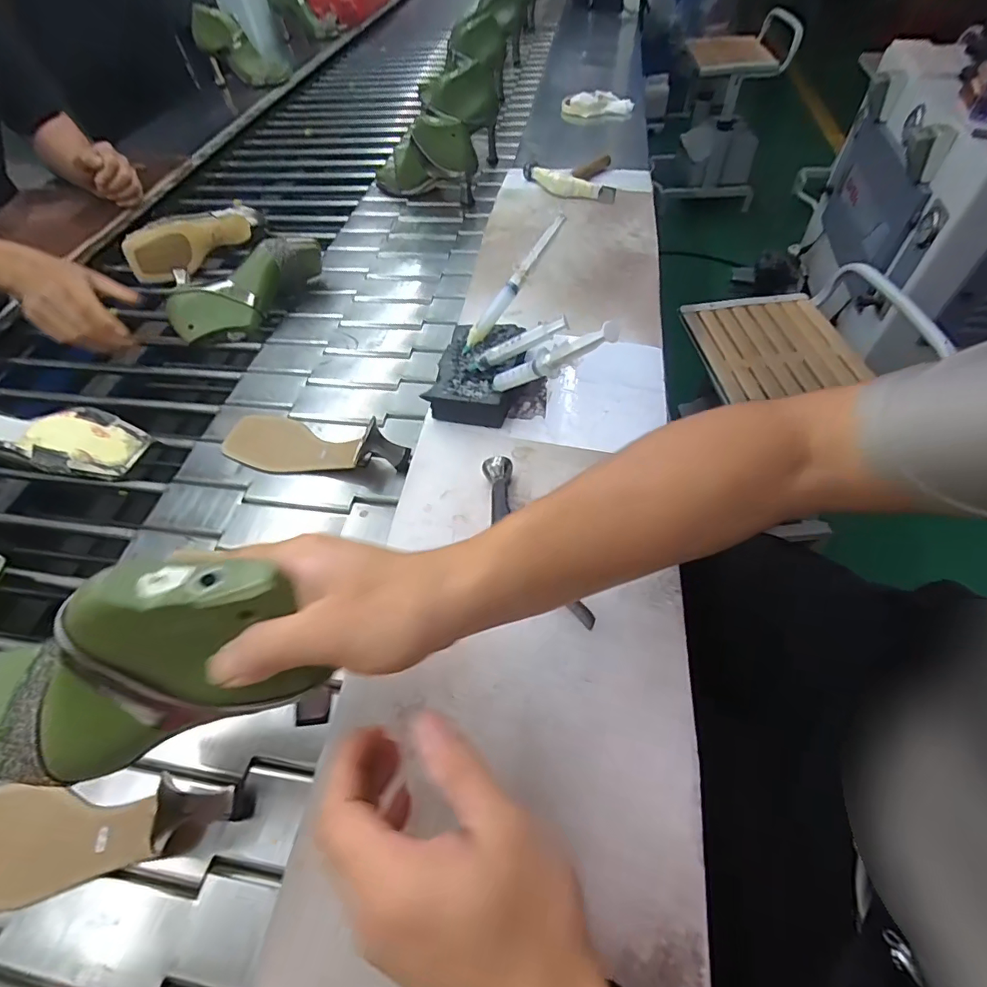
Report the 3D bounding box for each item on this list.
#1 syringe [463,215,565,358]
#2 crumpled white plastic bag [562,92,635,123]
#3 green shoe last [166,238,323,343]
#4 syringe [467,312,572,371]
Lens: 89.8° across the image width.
[{"bbox_3d":[0.020,-0.217,0.519,0.012,0.017,0.164,44,102,27],"label":"syringe"},{"bbox_3d":[0.216,-0.802,1.030,0.145,0.048,0.047,13,57,14],"label":"crumpled white plastic bag"},{"bbox_3d":[-0.348,-0.295,0.728,0.085,0.081,0.236,37,65,26],"label":"green shoe last"},{"bbox_3d":[0.022,-0.145,0.488,0.109,0.020,0.009,-19,50,26],"label":"syringe"}]

